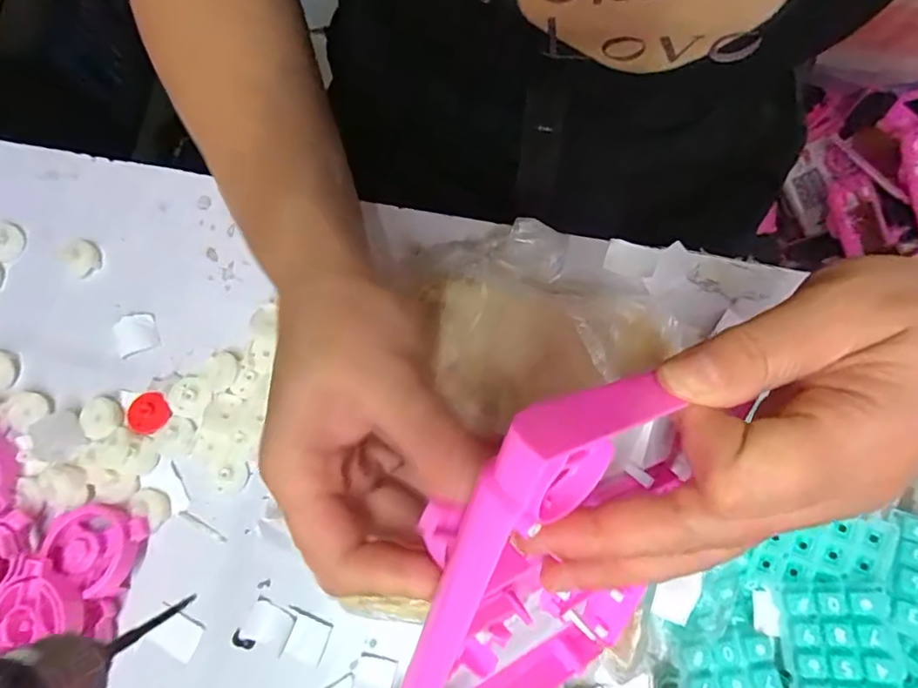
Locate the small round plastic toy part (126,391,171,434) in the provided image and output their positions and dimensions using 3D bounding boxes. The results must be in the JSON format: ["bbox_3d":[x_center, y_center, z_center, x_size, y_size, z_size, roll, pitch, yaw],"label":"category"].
[{"bbox_3d":[-0.178,0.039,0.315,0.022,0.004,0.024,0,81,1],"label":"small round plastic toy part"}]

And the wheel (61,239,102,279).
[{"bbox_3d":[-0.226,-0.052,0.330,0.019,0.005,0.022,-41,82,-5],"label":"wheel"}]

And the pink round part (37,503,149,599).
[{"bbox_3d":[-0.200,0.110,0.300,0.051,0.019,0.040,14,58,11],"label":"pink round part"}]

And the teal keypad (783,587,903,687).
[{"bbox_3d":[0.185,0.148,0.267,0.049,0.011,0.058,-4,70,22],"label":"teal keypad"}]

